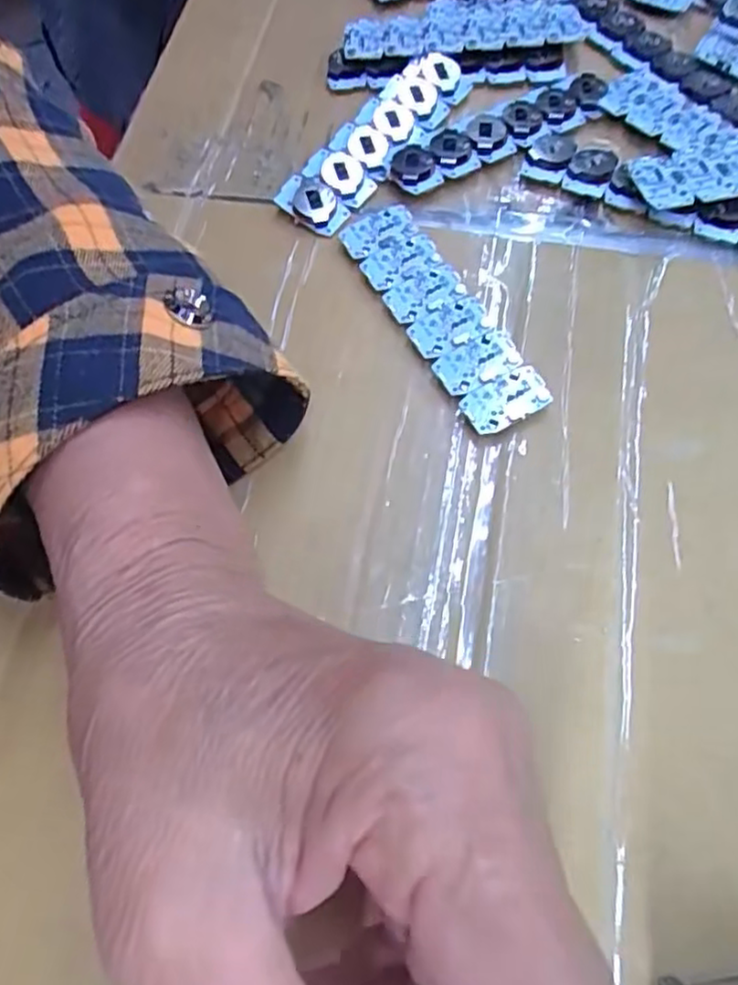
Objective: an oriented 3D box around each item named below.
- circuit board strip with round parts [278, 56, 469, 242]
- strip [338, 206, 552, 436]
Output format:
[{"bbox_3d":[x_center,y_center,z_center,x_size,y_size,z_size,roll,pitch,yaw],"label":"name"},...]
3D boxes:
[{"bbox_3d":[0.004,-0.151,0.289,0.028,0.007,0.106,38,76,4],"label":"circuit board strip with round parts"},{"bbox_3d":[0.026,-0.067,0.253,0.029,0.009,0.105,-28,65,-10],"label":"strip"}]

